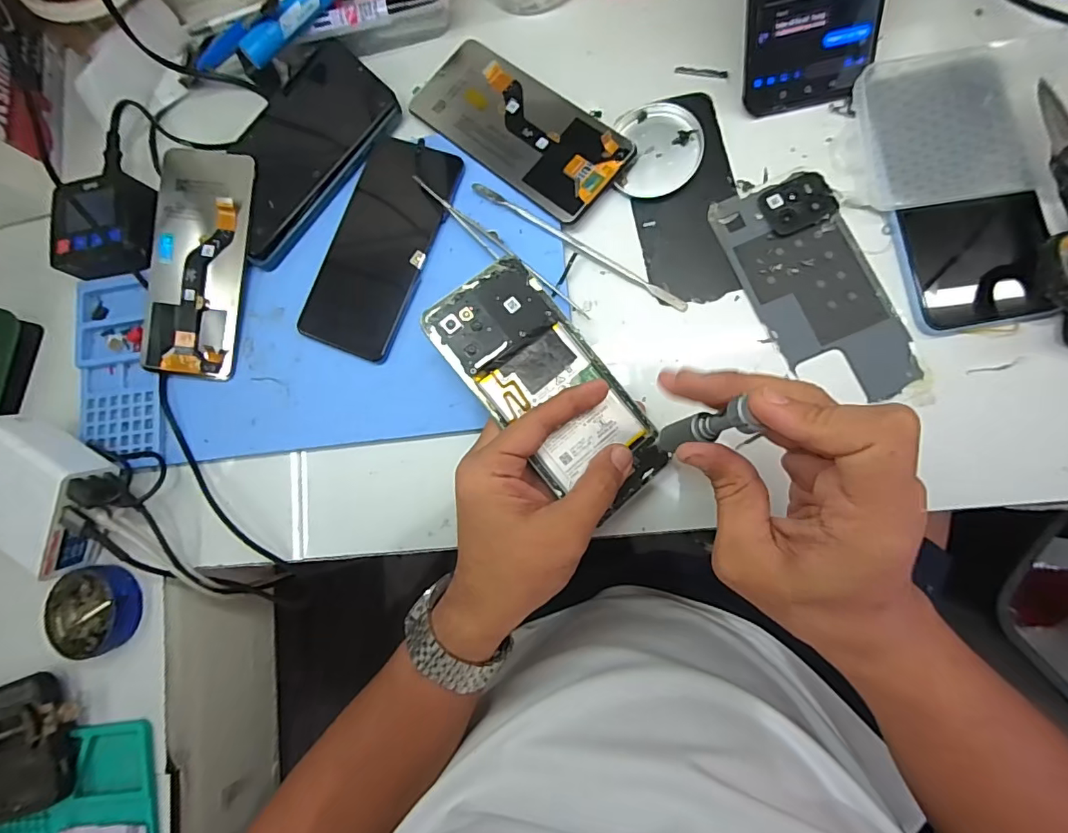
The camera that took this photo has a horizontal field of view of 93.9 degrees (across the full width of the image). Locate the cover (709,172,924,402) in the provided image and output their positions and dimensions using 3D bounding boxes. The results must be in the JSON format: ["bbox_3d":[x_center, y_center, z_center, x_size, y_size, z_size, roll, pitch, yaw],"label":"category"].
[{"bbox_3d":[0.178,-0.081,0.316,0.075,0.005,0.151,-22,80,6],"label":"cover"}]

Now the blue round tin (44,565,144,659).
[{"bbox_3d":[-0.317,0.139,0.357,0.059,0.015,0.060,-1,83,9],"label":"blue round tin"}]

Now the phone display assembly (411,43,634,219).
[{"bbox_3d":[-0.012,-0.208,0.357,0.164,0.008,0.075,40,88,15],"label":"phone display assembly"}]

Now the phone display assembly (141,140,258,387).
[{"bbox_3d":[-0.250,-0.112,0.369,0.073,0.010,0.165,7,91,4],"label":"phone display assembly"}]

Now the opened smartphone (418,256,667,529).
[{"bbox_3d":[0.010,-0.017,0.300,0.072,0.004,0.160,-39,89,-14],"label":"opened smartphone"}]

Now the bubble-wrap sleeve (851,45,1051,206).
[{"bbox_3d":[0.255,-0.181,0.312,0.092,0.009,0.098,-8,86,8],"label":"bubble-wrap sleeve"}]

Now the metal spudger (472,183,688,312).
[{"bbox_3d":[0.029,-0.117,0.339,0.168,0.005,0.007,33,89,12],"label":"metal spudger"}]

